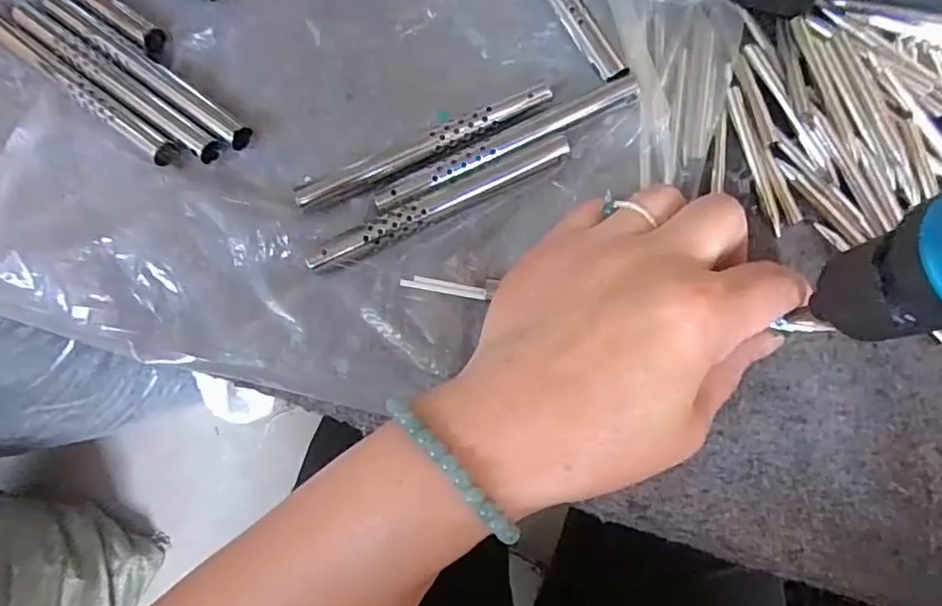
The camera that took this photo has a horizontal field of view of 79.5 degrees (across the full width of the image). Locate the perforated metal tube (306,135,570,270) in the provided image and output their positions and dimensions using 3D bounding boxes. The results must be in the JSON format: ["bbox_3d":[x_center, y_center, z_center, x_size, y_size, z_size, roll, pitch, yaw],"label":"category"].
[{"bbox_3d":[-0.012,-0.038,0.219,0.107,0.009,0.011,-24,81,1],"label":"perforated metal tube"}]

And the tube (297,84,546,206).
[{"bbox_3d":[-0.020,-0.063,0.228,0.108,0.007,0.012,-21,81,1],"label":"tube"}]

